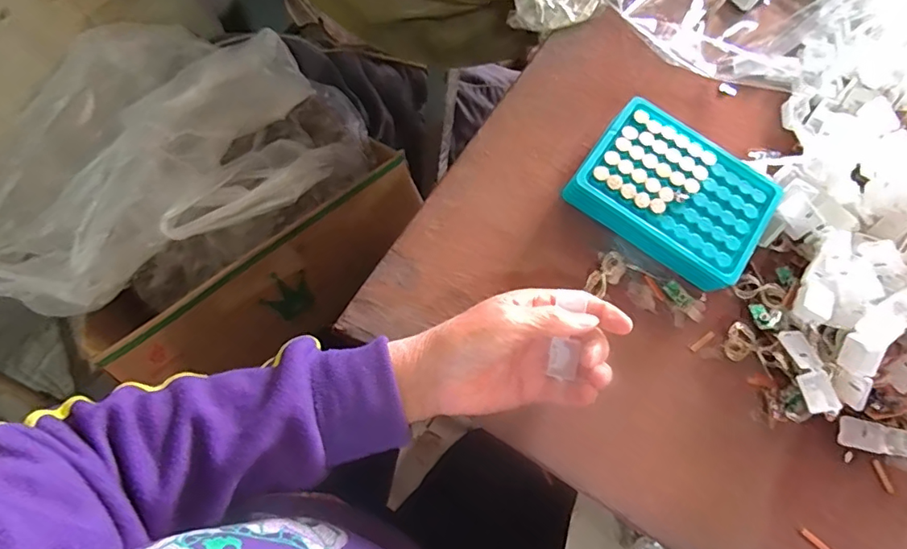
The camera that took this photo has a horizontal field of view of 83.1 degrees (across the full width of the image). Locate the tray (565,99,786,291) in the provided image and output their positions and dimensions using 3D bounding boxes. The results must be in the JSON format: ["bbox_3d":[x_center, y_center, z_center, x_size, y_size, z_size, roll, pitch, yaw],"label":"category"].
[{"bbox_3d":[0.163,-0.060,0.383,0.133,0.035,0.103,33,73,6],"label":"tray"}]

